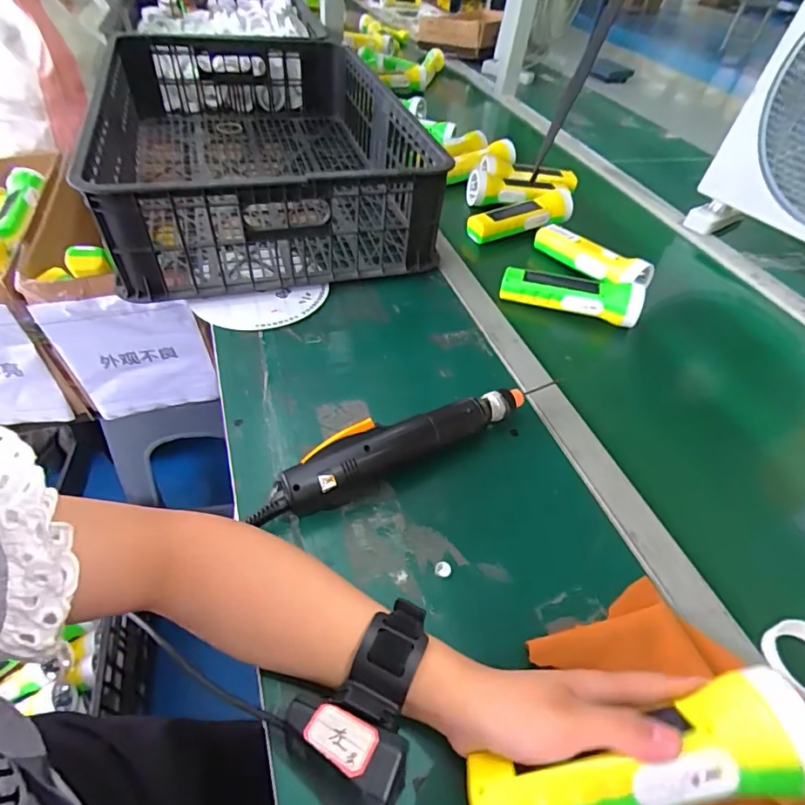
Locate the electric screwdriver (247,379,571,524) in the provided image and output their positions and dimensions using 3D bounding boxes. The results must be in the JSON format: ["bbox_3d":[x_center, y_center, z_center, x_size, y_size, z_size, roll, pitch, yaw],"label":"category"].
[{"bbox_3d":[0.012,0.031,0.435,0.292,0.039,0.046,-22,53,-24],"label":"electric screwdriver"}]

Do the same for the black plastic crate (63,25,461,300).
[{"bbox_3d":[-0.205,-0.389,0.726,0.395,0.142,0.595,-11,49,-16],"label":"black plastic crate"}]

